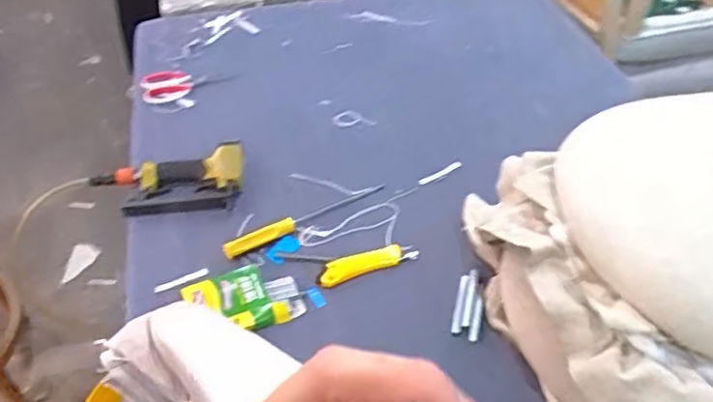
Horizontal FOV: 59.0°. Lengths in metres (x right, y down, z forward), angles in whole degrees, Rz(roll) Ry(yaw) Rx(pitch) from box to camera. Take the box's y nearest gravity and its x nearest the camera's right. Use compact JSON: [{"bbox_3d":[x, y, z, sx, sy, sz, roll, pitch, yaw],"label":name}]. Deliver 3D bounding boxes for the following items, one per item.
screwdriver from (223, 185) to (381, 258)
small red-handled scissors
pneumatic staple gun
[{"bbox_3d":[-0.077,0.022,0.996,0.286,0.025,0.032,-24,49,-21],"label":"screwdriver"},{"bbox_3d":[-0.342,-0.244,1.283,0.187,0.012,0.082,-16,60,-17],"label":"small red-handled scissors"},{"bbox_3d":[-0.313,-0.035,1.042,0.252,0.047,0.122,-3,45,-2],"label":"pneumatic staple gun"}]

